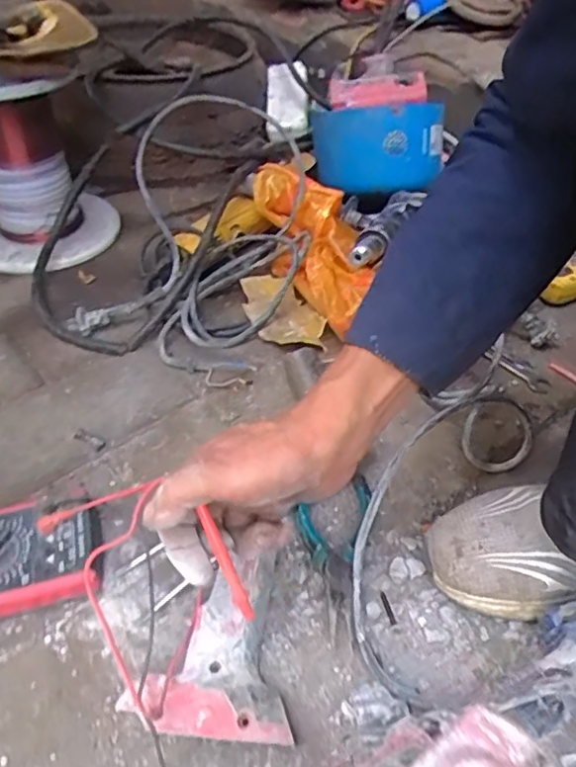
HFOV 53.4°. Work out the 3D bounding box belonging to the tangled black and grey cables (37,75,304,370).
[{"bbox_3d":[-0.147,-0.207,0.714,0.356,0.154,0.392,-7,46,-6],"label":"tangled black and grey cables"}]

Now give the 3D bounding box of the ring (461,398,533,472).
[{"bbox_3d":[0.198,0.050,0.536,0.069,0.079,0.016,4,21,-6],"label":"ring"}]

